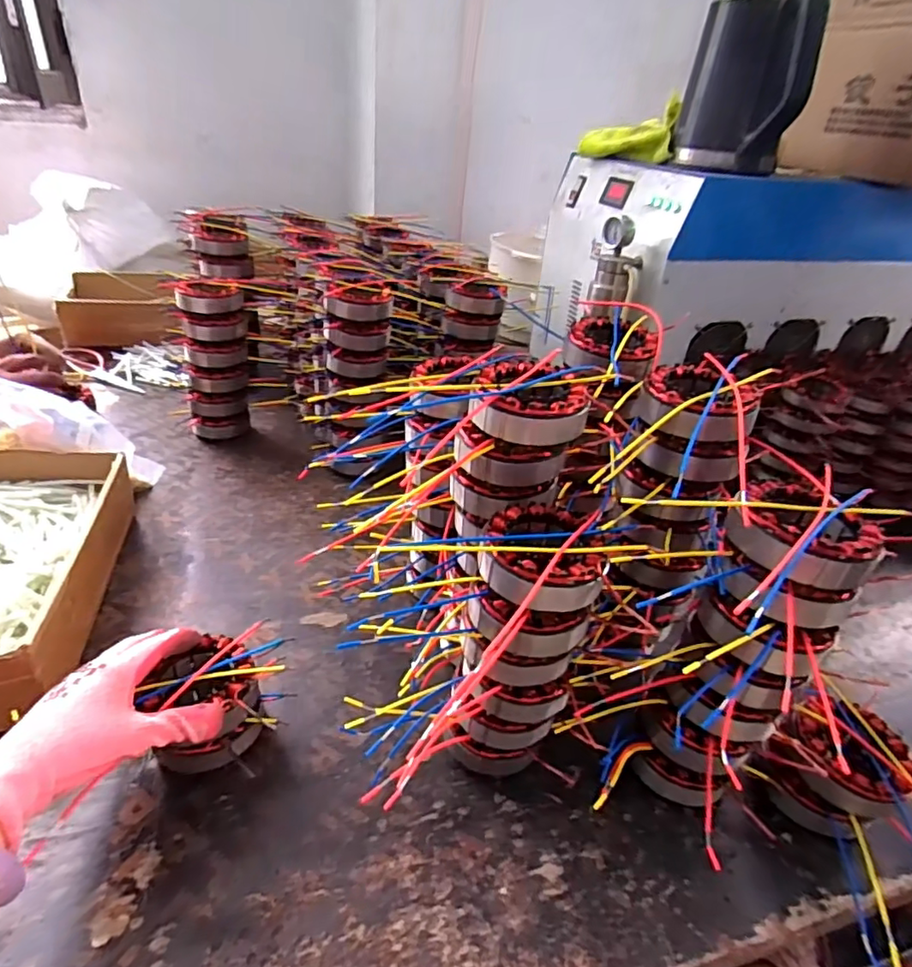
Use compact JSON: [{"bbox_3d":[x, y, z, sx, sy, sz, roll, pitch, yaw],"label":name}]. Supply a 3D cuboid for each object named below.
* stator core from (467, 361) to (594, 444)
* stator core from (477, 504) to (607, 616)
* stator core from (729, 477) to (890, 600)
[{"bbox_3d":[0.056,-0.063,0.425,0.084,0.034,0.073,9,33,4],"label":"stator core"},{"bbox_3d":[0.060,0.048,0.388,0.081,0.034,0.090,14,34,11],"label":"stator core"},{"bbox_3d":[0.221,0.033,0.377,0.088,0.048,0.093,-3,34,-14],"label":"stator core"}]

